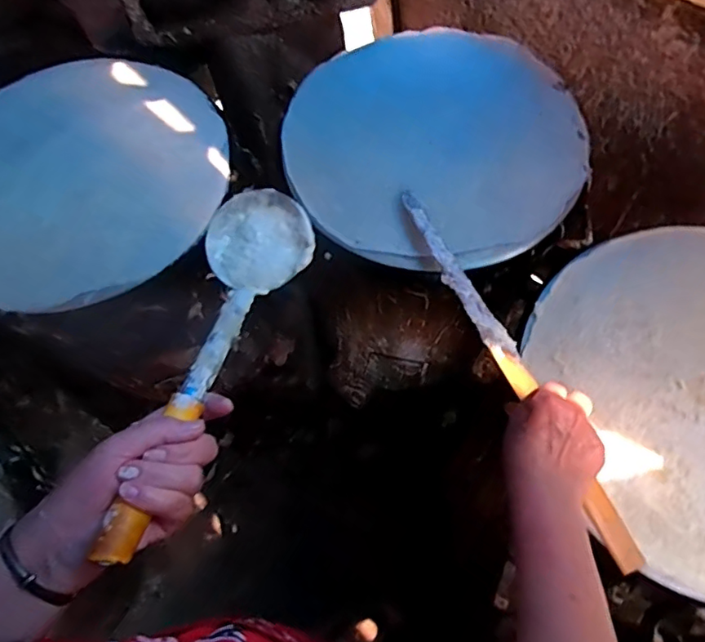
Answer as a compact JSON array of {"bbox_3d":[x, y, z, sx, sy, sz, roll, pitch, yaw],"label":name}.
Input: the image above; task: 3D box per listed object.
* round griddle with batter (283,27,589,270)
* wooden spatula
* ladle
[{"bbox_3d":[0.102,-0.234,0.698,0.359,0.029,0.366,-1,65,3],"label":"round griddle with batter"},{"bbox_3d":[0.149,0.030,0.550,0.028,0.011,0.430,-23,64,-7],"label":"wooden spatula"},{"bbox_3d":[-0.117,0.014,0.435,0.102,0.052,0.336,10,47,8],"label":"ladle"}]

